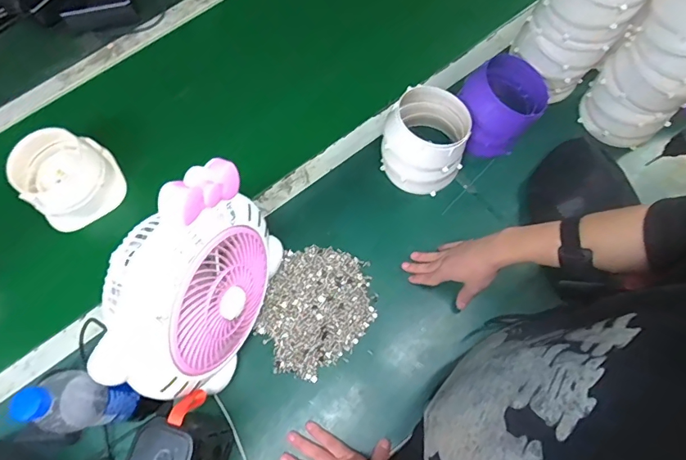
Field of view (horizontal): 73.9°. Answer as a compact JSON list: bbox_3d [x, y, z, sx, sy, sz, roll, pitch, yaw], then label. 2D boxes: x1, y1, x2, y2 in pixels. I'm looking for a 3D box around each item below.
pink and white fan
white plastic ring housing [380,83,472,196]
[{"bbox_3d":[-0.189,0.069,0.579,0.140,0.257,0.253,24,73,11],"label":"pink and white fan"},{"bbox_3d":[0.129,-0.137,0.717,0.118,0.127,0.124,-1,71,2],"label":"white plastic ring housing"}]

